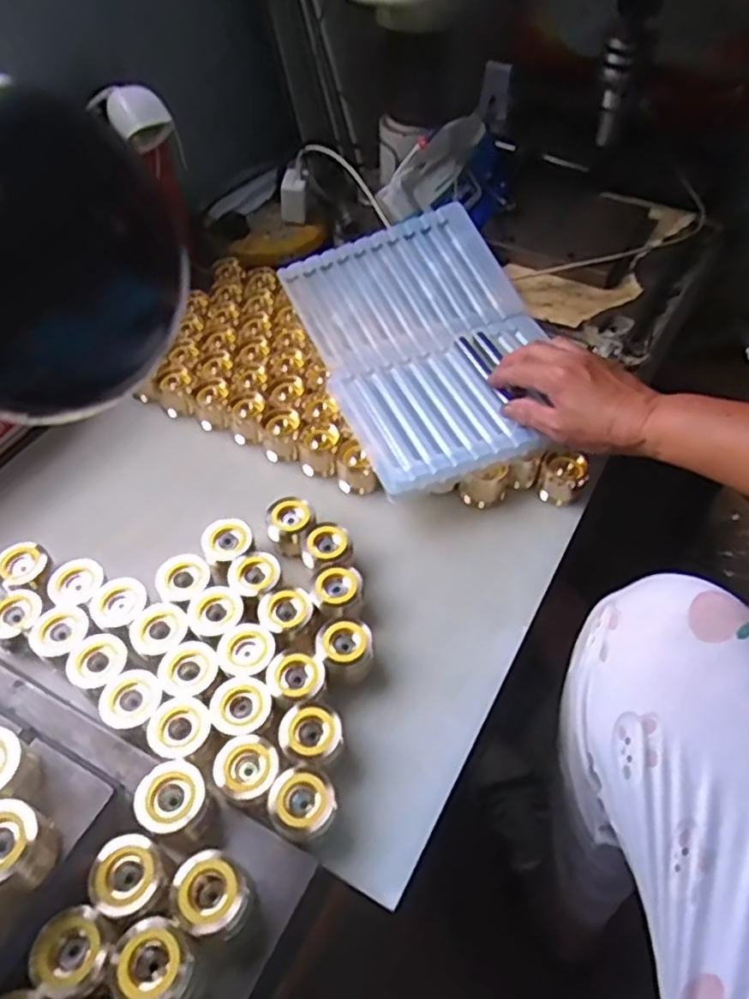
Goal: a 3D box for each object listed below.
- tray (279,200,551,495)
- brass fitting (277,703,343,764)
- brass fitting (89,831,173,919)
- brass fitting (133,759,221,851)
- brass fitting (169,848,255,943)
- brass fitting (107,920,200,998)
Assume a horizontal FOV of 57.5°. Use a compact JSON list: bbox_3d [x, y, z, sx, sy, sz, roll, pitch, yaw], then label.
[{"bbox_3d":[0.054,-0.161,0.665,0.218,0.024,0.314,-20,58,-12],"label":"tray"},{"bbox_3d":[-0.042,0.163,0.466,0.039,0.039,0.038,-1,52,1],"label":"brass fitting"},{"bbox_3d":[-0.140,0.219,0.394,0.038,0.031,0.042,-8,52,-4],"label":"brass fitting"},{"bbox_3d":[-0.121,0.186,0.418,0.047,0.032,0.040,28,58,22],"label":"brass fitting"},{"bbox_3d":[-0.093,0.226,0.390,0.039,0.040,0.046,-30,56,-20],"label":"brass fitting"},{"bbox_3d":[-0.119,0.257,0.375,0.041,0.048,0.037,20,55,17],"label":"brass fitting"}]

